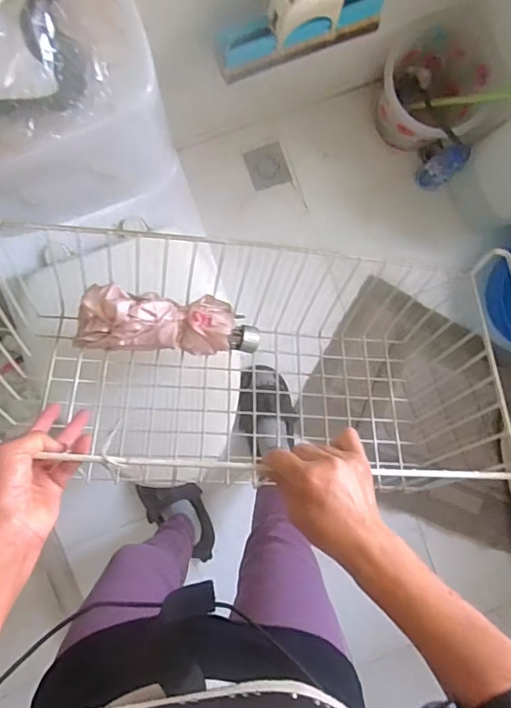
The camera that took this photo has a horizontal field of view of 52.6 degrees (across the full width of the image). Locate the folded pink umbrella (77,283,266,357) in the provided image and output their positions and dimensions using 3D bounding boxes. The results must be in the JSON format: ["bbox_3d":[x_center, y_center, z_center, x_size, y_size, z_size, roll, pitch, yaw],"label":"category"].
[{"bbox_3d":[-0.113,-0.040,0.701,0.239,0.069,0.081,4,92,-18],"label":"folded pink umbrella"}]

